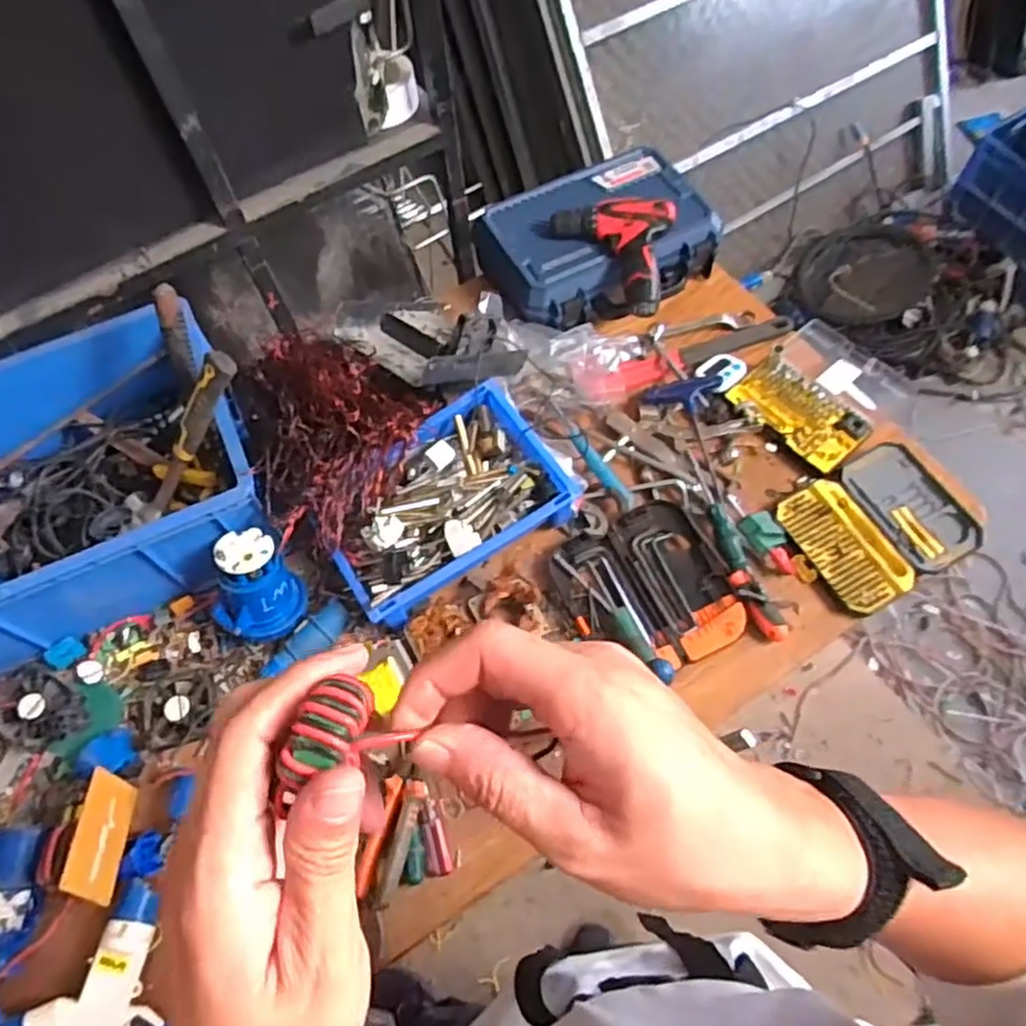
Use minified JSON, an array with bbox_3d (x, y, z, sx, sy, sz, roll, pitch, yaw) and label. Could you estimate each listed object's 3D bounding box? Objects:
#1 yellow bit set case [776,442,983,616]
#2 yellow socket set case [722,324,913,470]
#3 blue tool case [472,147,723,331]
[{"bbox_3d":[0.496,0.014,0.952,0.224,0.029,0.183,-26,63,-10],"label":"yellow bit set case"},{"bbox_3d":[0.466,-0.186,1.052,0.233,0.034,0.194,-41,67,-17],"label":"yellow socket set case"},{"bbox_3d":[0.134,-0.445,1.138,0.354,0.100,0.264,-25,63,-10],"label":"blue tool case"}]

